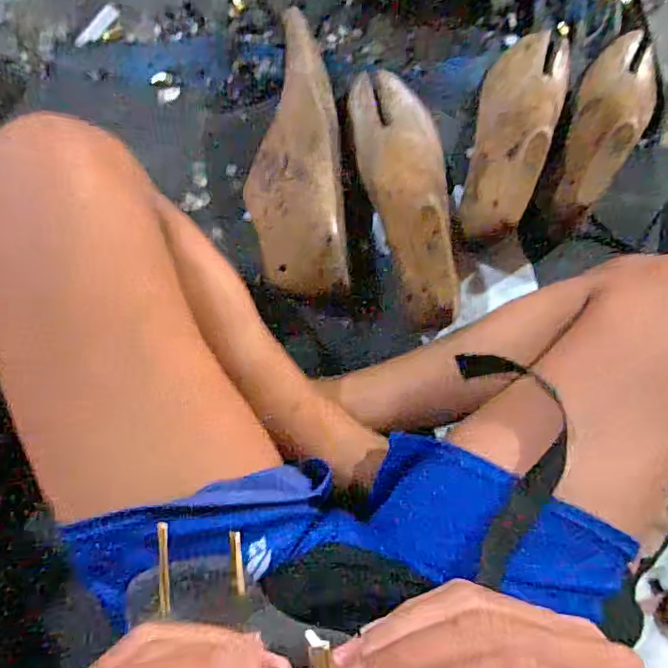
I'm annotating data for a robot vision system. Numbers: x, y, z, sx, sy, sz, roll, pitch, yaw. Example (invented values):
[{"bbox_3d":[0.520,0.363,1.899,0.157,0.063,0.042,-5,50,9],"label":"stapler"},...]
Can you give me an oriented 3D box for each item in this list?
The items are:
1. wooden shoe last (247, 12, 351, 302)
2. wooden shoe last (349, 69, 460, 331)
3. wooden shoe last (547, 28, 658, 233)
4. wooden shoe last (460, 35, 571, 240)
[{"bbox_3d":[-0.036,-0.149,0.506,0.081,0.064,0.229,-5,93,-5],"label":"wooden shoe last"},{"bbox_3d":[0.067,-0.129,0.508,0.084,0.069,0.248,-9,74,-6],"label":"wooden shoe last"},{"bbox_3d":[0.264,-0.195,0.532,0.075,0.064,0.237,28,74,-5],"label":"wooden shoe last"},{"bbox_3d":[0.170,-0.191,0.521,0.071,0.075,0.231,19,71,-5],"label":"wooden shoe last"}]

